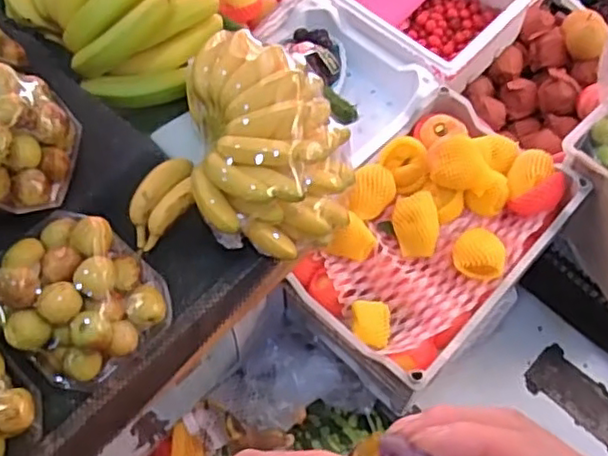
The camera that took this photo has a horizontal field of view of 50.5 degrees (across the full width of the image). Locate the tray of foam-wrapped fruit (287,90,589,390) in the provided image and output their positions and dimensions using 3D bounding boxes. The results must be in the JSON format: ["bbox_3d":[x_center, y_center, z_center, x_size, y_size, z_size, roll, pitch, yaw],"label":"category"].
[{"bbox_3d":[0.238,-0.001,1.155,0.326,0.115,0.520,37,68,18],"label":"tray of foam-wrapped fruit"}]

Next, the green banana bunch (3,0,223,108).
[{"bbox_3d":[-0.239,-0.287,0.794,0.194,0.107,0.269,-40,69,-19],"label":"green banana bunch"}]

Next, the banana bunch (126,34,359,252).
[{"bbox_3d":[-0.054,-0.070,0.672,0.192,0.108,0.208,0,62,0],"label":"banana bunch"}]

